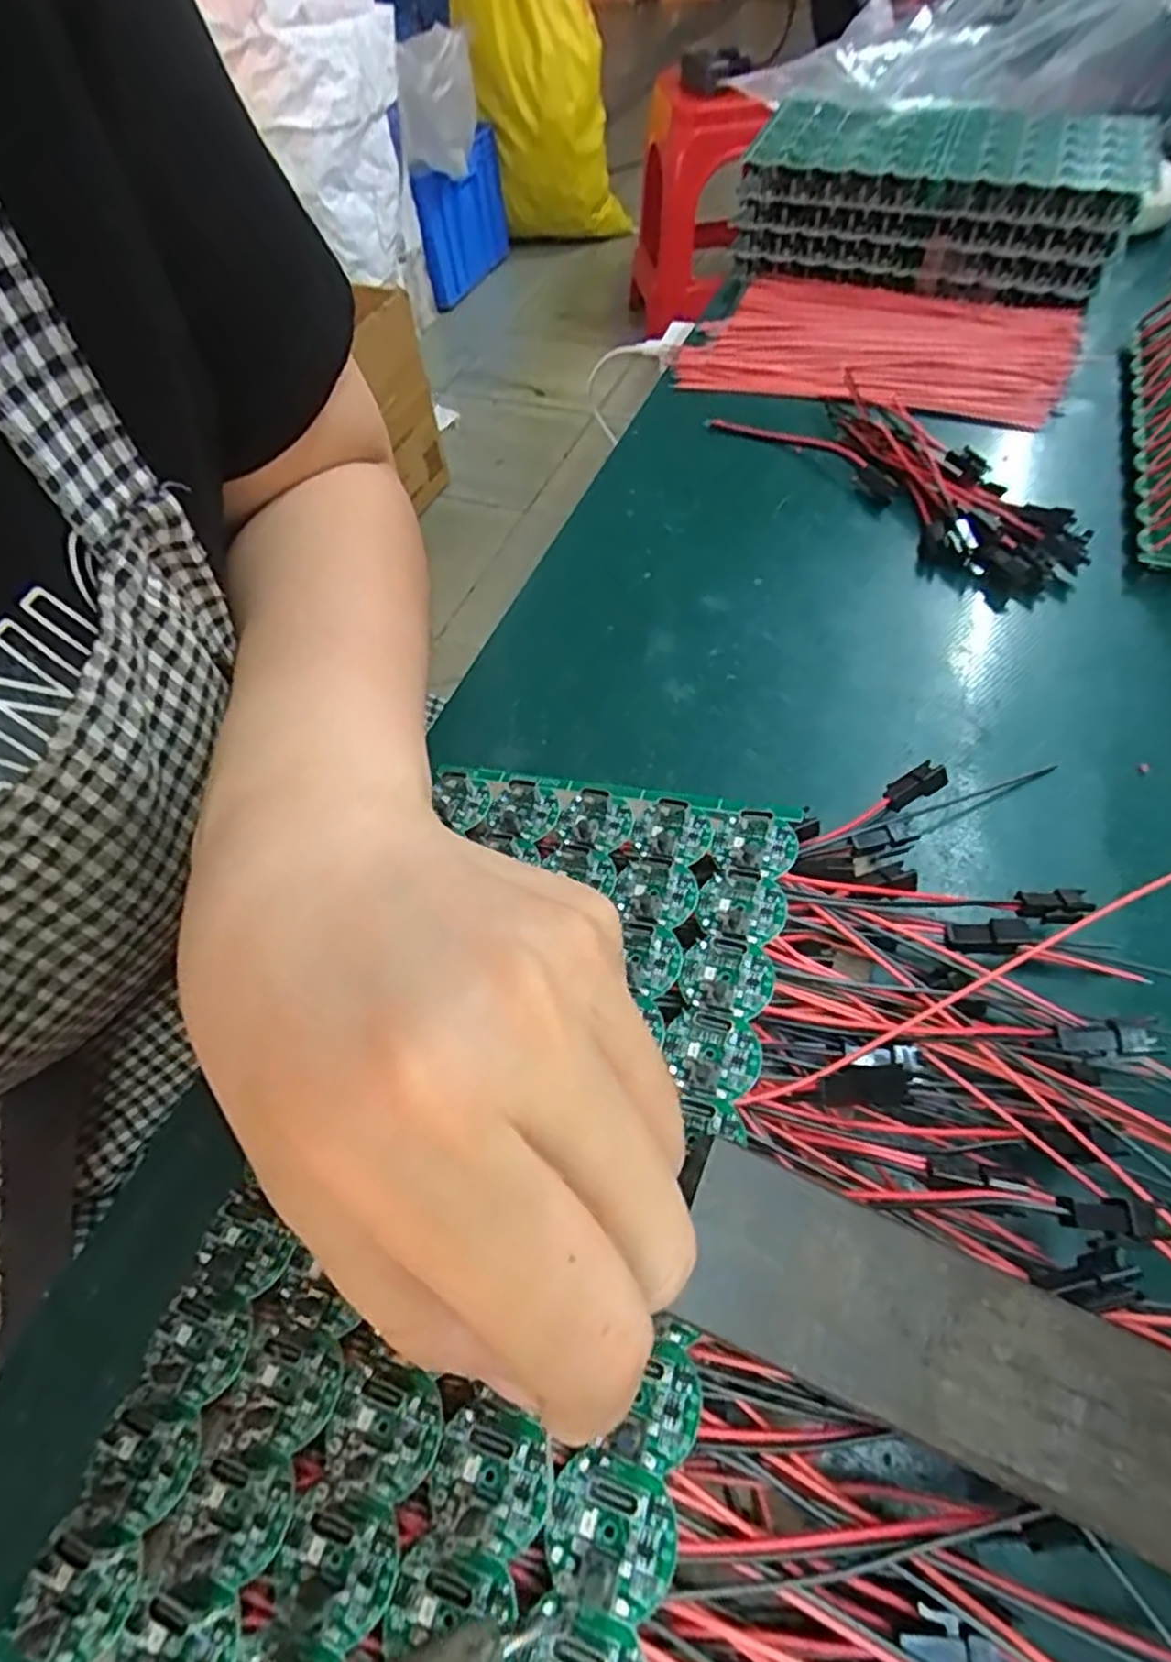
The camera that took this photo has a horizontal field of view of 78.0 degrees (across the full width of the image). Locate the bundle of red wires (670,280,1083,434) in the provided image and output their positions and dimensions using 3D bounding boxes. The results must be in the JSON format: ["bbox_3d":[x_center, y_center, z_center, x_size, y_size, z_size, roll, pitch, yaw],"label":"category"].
[{"bbox_3d":[0.157,-0.257,0.384,0.188,0.013,0.117,17,59,14],"label":"bundle of red wires"}]

